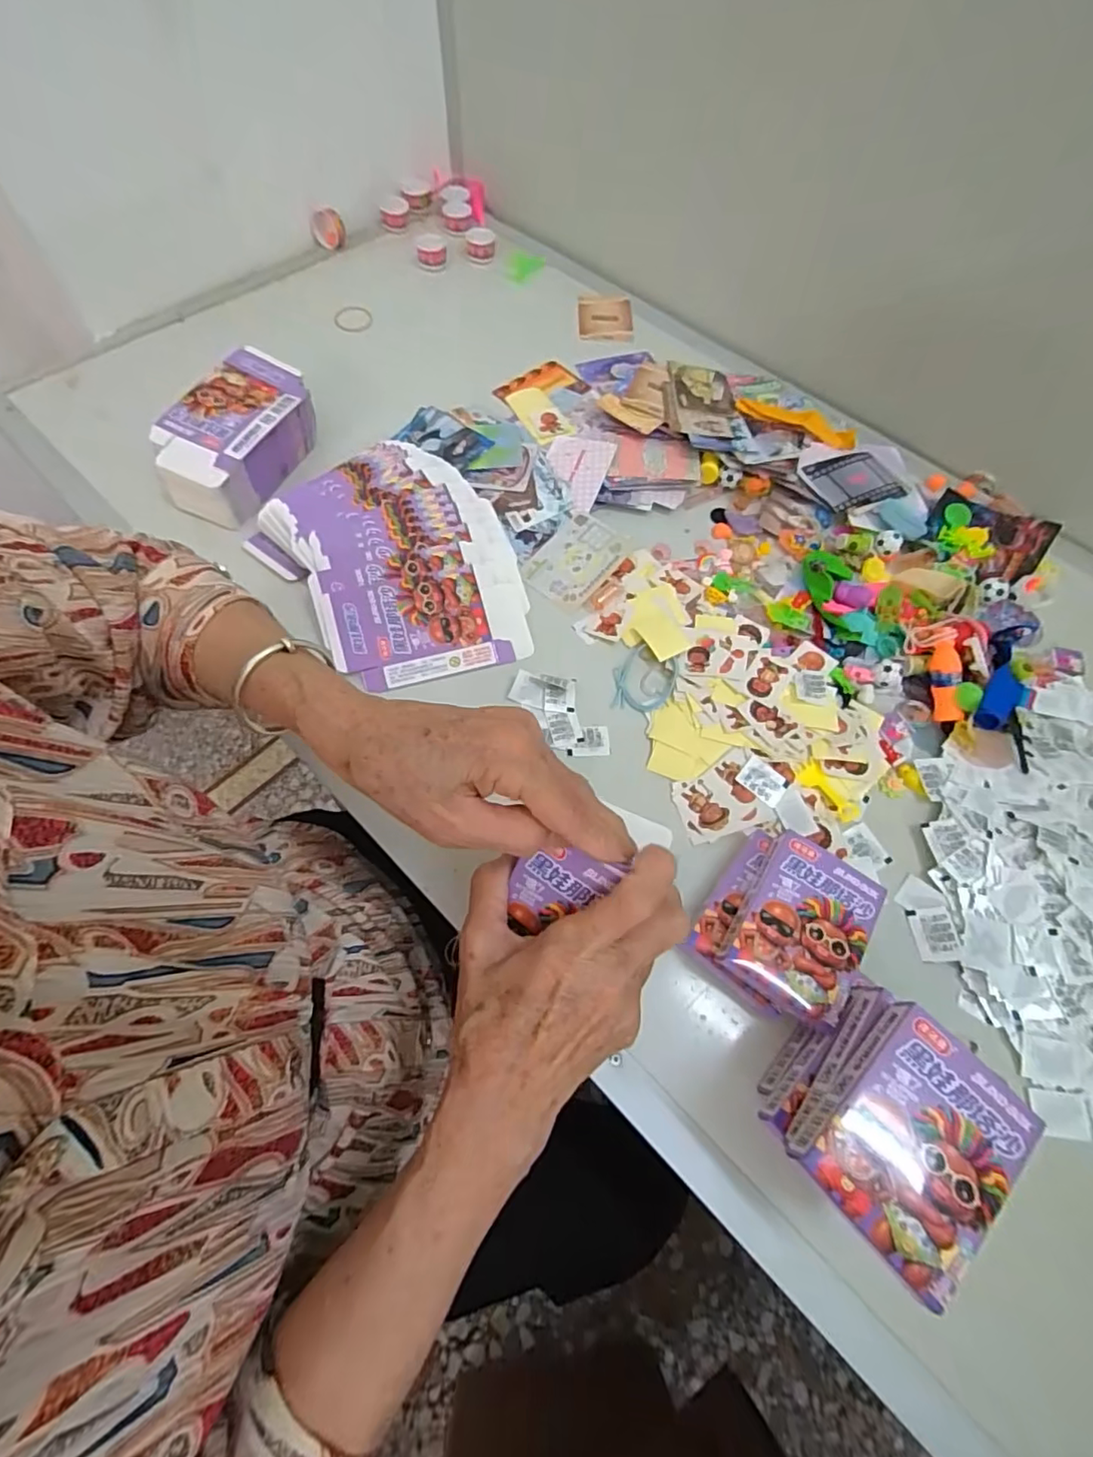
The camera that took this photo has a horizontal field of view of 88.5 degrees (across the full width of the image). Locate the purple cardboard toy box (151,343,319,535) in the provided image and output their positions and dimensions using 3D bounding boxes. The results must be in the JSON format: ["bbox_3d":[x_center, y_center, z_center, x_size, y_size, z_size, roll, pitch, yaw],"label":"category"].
[{"bbox_3d":[-0.271,-0.257,0.498,0.086,0.057,0.154,23,65,8],"label":"purple cardboard toy box"}]

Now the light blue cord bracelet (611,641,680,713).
[{"bbox_3d":[0.078,-0.040,0.437,0.048,0.011,0.057,8,64,2],"label":"light blue cord bracelet"}]

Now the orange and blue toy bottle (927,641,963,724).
[{"bbox_3d":[0.302,-0.035,0.425,0.018,0.016,0.059,3,83,-1],"label":"orange and blue toy bottle"}]

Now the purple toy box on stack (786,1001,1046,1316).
[{"bbox_3d":[0.161,0.180,0.246,0.089,0.015,0.068,-37,71,-18],"label":"purple toy box on stack"}]

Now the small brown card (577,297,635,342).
[{"bbox_3d":[0.068,-0.473,0.649,0.063,0.008,0.079,0,64,-2],"label":"small brown card"}]

